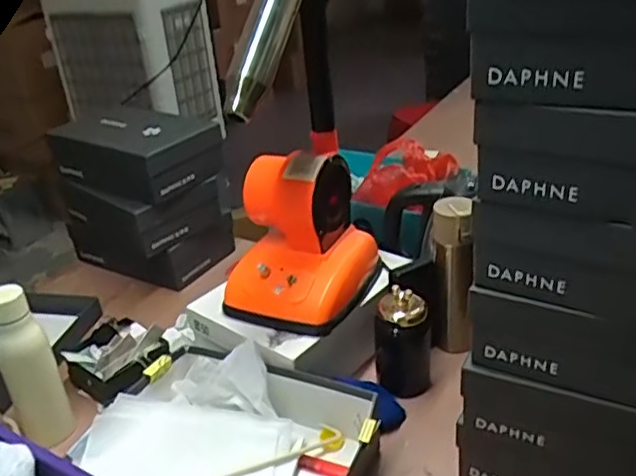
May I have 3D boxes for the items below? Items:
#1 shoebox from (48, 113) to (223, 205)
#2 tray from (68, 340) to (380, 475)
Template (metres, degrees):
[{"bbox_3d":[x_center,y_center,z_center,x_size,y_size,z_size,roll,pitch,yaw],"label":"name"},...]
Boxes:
[{"bbox_3d":[-0.348,-0.159,1.194,0.323,0.103,0.146,15,35,32],"label":"shoebox"},{"bbox_3d":[-0.113,0.269,0.781,0.320,0.104,0.283,11,33,27],"label":"tray"}]

